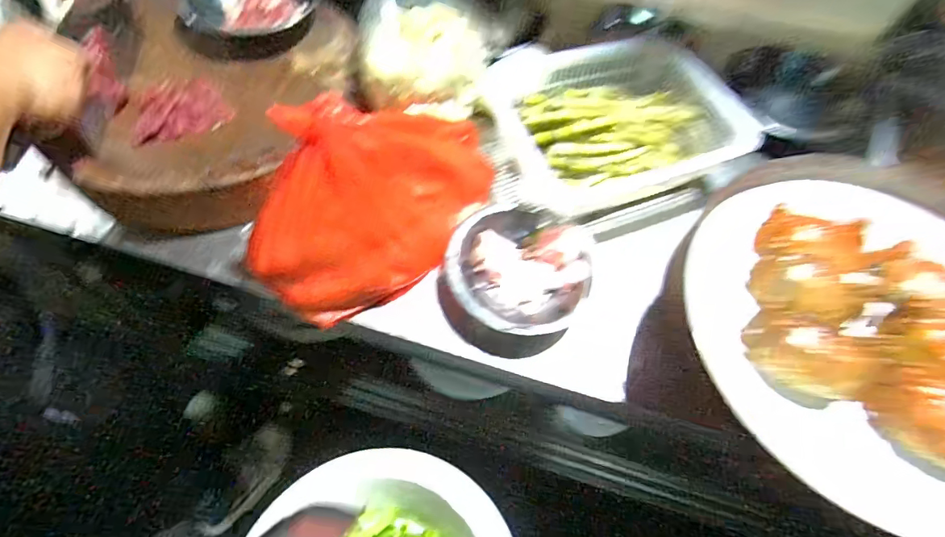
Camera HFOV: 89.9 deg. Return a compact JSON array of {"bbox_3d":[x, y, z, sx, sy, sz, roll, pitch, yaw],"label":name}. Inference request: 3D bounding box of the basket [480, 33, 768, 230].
[{"bbox_3d":[0.178,-0.193,0.641,0.300,0.097,0.252,-22,57,-12],"label":"basket"}]

